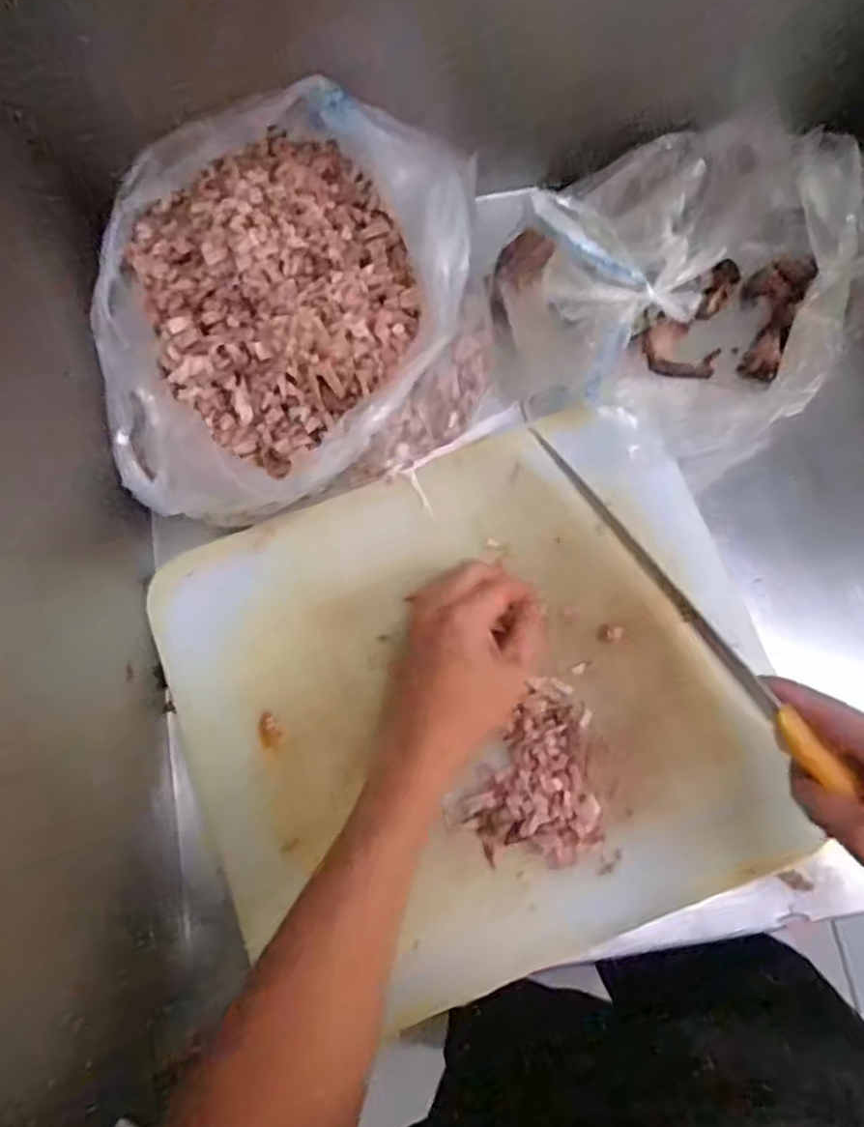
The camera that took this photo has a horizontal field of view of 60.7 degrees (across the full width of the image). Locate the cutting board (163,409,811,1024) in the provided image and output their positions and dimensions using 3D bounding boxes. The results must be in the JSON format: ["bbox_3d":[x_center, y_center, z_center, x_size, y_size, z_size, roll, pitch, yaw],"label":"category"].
[{"bbox_3d":[0.030,0.092,0.503,0.377,0.031,0.338,-21,79,-3],"label":"cutting board"}]

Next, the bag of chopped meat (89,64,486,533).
[{"bbox_3d":[-0.105,-0.172,0.509,0.272,0.112,0.240,-33,78,-6],"label":"bag of chopped meat"}]

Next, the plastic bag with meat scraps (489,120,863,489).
[{"bbox_3d":[0.198,-0.203,0.536,0.198,0.123,0.247,44,82,10],"label":"plastic bag with meat scraps"}]

